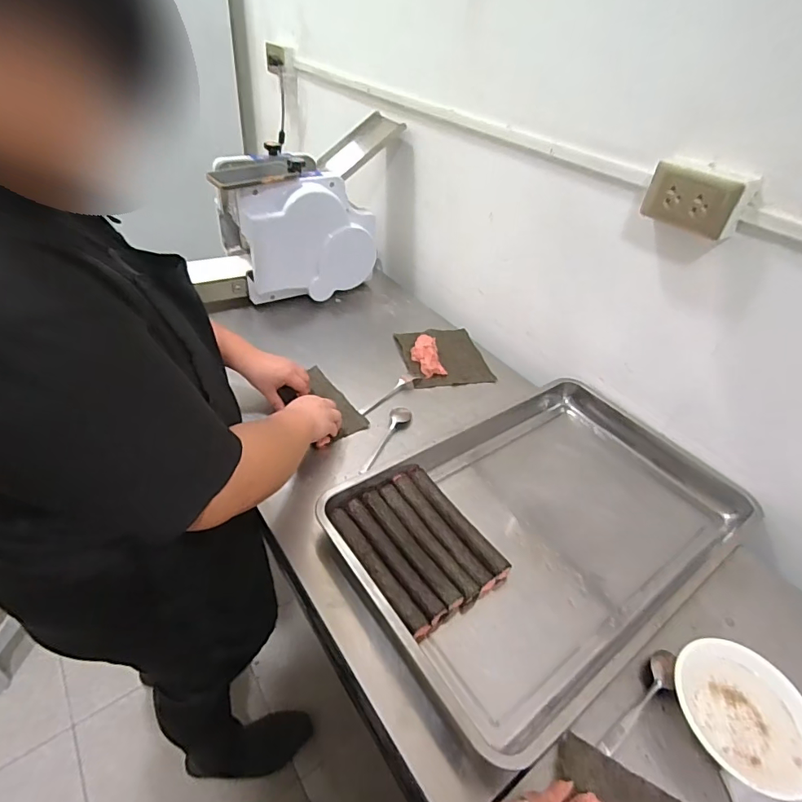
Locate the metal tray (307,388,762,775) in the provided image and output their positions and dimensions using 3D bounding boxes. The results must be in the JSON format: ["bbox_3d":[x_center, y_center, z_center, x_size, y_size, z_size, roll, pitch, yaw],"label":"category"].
[{"bbox_3d":[0.218,0.182,0.724,0.597,0.072,0.393,-23,49,-30],"label":"metal tray"}]

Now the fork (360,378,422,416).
[{"bbox_3d":[-0.017,-0.017,0.918,0.025,0.016,0.163,33,47,27],"label":"fork"}]

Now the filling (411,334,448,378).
[{"bbox_3d":[0.054,-0.103,1.017,0.063,0.036,0.132,-7,43,-16],"label":"filling"}]

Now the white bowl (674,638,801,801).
[{"bbox_3d":[0.379,0.355,0.530,0.142,0.051,0.147,4,41,-3],"label":"white bowl"}]

